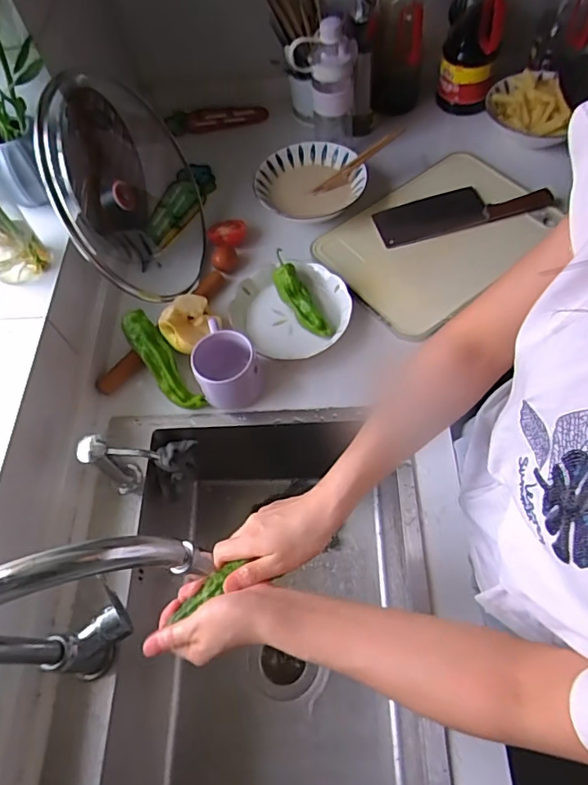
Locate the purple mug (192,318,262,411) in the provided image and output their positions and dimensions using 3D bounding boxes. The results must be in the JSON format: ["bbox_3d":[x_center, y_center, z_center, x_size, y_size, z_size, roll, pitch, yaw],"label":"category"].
[{"bbox_3d":[-0.101,-0.041,0.746,0.088,0.073,0.109,-21,61,-6],"label":"purple mug"}]

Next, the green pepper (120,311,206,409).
[{"bbox_3d":[-0.203,-0.046,0.778,0.045,0.031,0.183,-34,82,-14],"label":"green pepper"}]

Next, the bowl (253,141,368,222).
[{"bbox_3d":[0.032,-0.378,0.944,0.195,0.071,0.195,-3,60,5],"label":"bowl"}]

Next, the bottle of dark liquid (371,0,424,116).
[{"bbox_3d":[0.198,-0.664,0.964,0.103,0.231,0.093,7,62,10],"label":"bottle of dark liquid"}]

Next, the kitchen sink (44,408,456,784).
[{"bbox_3d":[-0.038,0.365,0.691,0.423,0.231,0.629,-3,60,5],"label":"kitchen sink"}]

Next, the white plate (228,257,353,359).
[{"bbox_3d":[-0.007,-0.140,0.823,0.188,0.047,0.184,-3,60,5],"label":"white plate"}]

